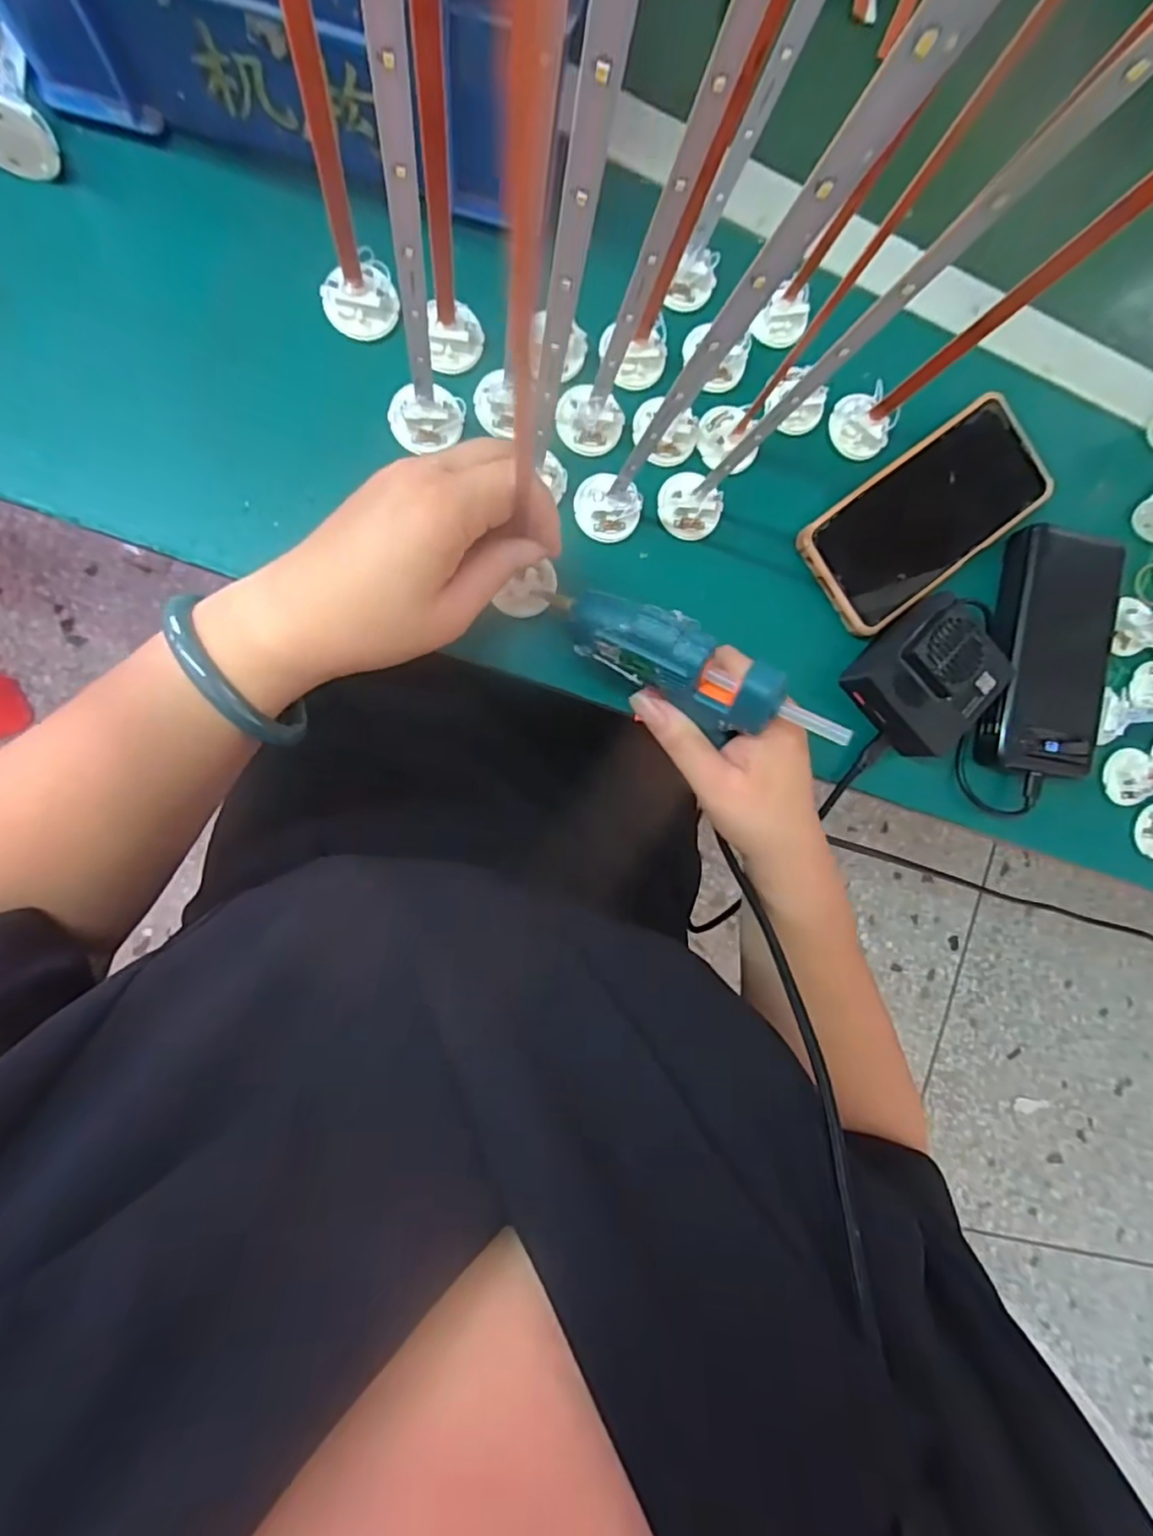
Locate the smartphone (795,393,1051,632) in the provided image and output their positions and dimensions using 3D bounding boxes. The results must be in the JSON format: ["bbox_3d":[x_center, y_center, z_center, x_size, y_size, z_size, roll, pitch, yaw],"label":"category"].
[{"bbox_3d":[0.220,-0.160,0.399,0.161,0.017,0.079,-38,97,-7],"label":"smartphone"}]

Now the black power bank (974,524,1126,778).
[{"bbox_3d":[0.313,-0.072,0.407,0.080,0.022,0.152,12,89,-10],"label":"black power bank"}]

